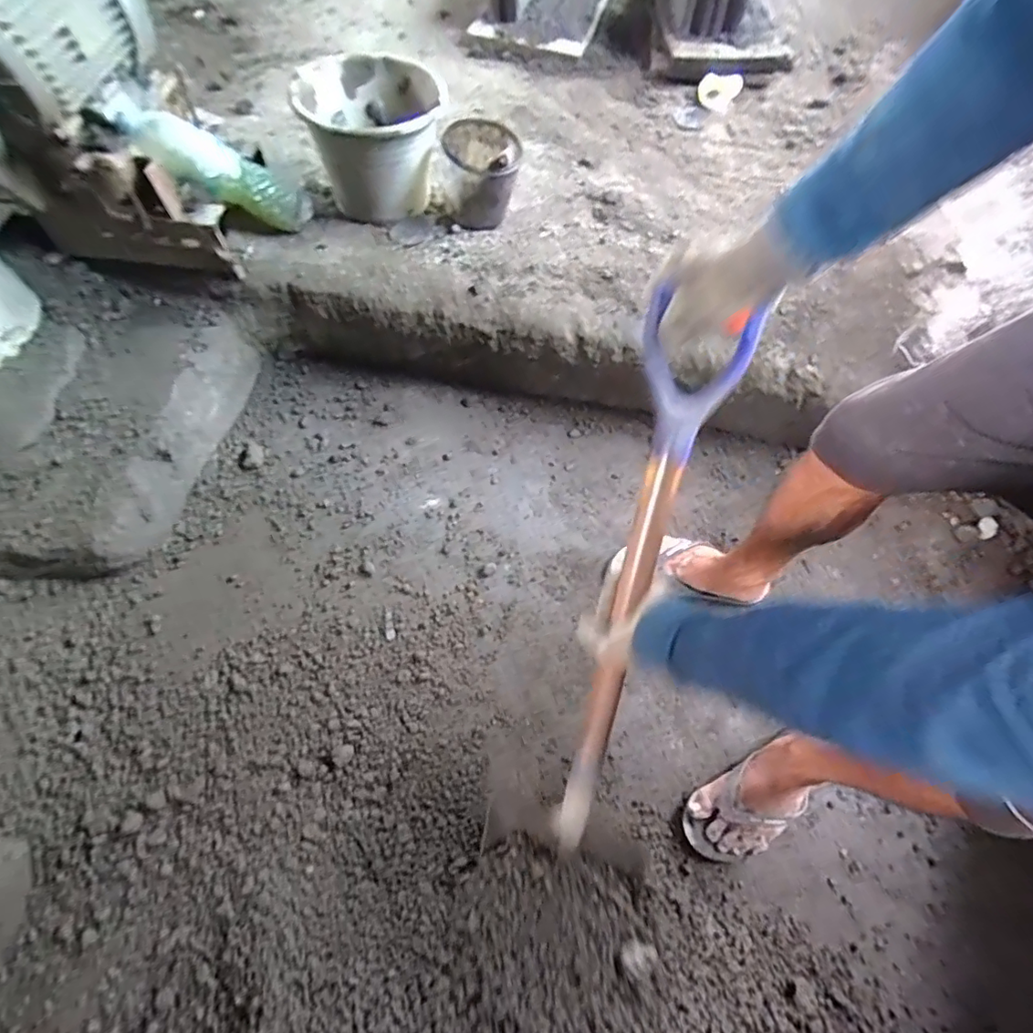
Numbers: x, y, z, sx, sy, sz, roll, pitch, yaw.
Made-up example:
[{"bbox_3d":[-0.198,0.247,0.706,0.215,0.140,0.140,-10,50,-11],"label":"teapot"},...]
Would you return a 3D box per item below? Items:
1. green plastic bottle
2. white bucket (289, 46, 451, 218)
[{"bbox_3d":[-0.509,-0.599,0.936,0.307,0.073,0.079,13,50,-44],"label":"green plastic bottle"},{"bbox_3d":[-0.271,-0.719,1.052,0.247,0.201,0.280,-16,63,-13],"label":"white bucket"}]

